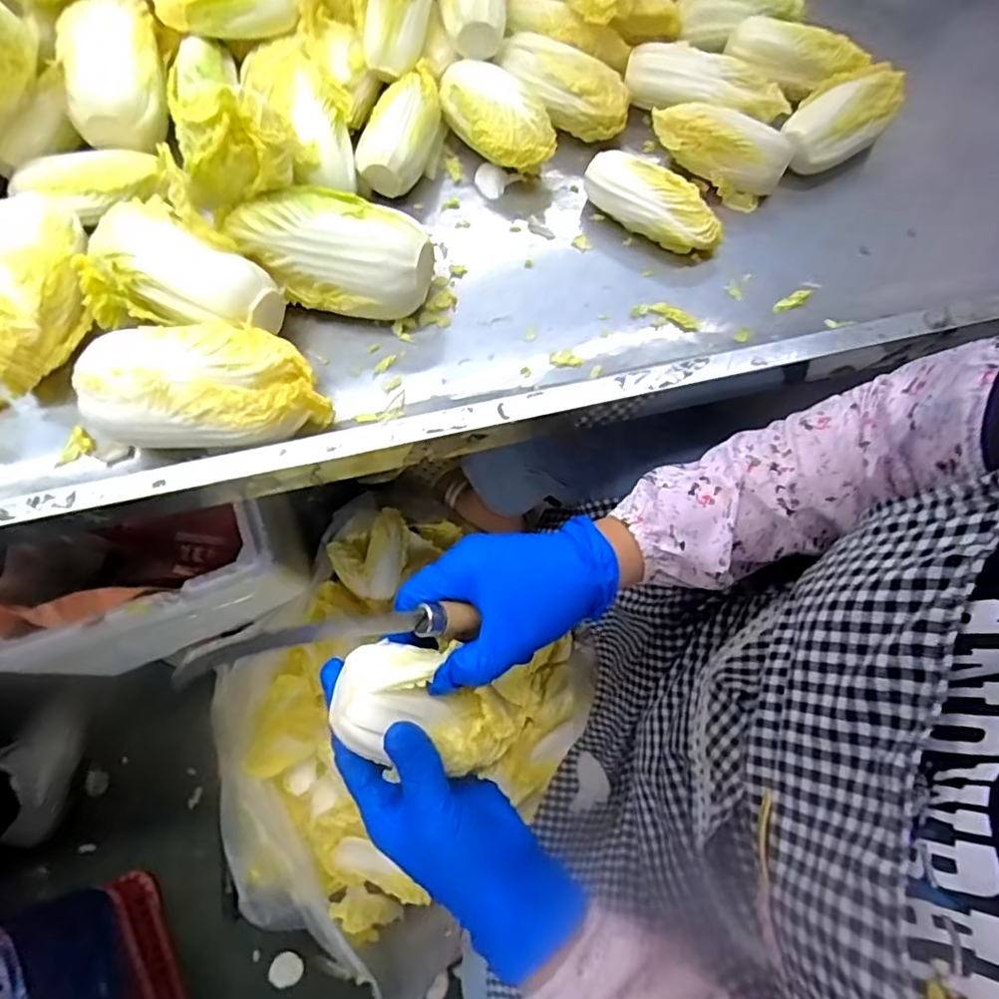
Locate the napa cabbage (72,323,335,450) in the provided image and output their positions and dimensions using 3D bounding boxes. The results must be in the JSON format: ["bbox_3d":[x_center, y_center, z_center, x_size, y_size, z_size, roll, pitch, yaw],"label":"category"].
[{"bbox_3d":[-0.193,-0.070,0.420,0.149,0.074,0.072,-1,71,2],"label":"napa cabbage"}]

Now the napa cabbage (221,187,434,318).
[{"bbox_3d":[-0.118,-0.175,0.453,0.140,0.072,0.066,9,72,5],"label":"napa cabbage"}]

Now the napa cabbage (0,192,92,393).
[{"bbox_3d":[-0.335,-0.147,0.457,0.062,0.068,0.143,-4,71,1],"label":"napa cabbage"}]

